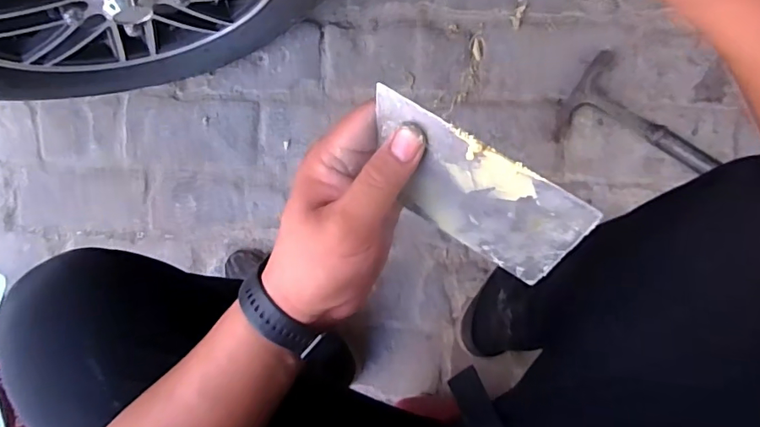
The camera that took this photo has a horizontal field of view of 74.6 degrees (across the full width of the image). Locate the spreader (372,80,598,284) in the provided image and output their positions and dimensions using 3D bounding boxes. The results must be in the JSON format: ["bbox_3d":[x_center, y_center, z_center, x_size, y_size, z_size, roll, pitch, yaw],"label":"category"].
[{"bbox_3d":[0.048,-0.011,0.281,0.126,0.004,0.074,33,142,9],"label":"spreader"}]

